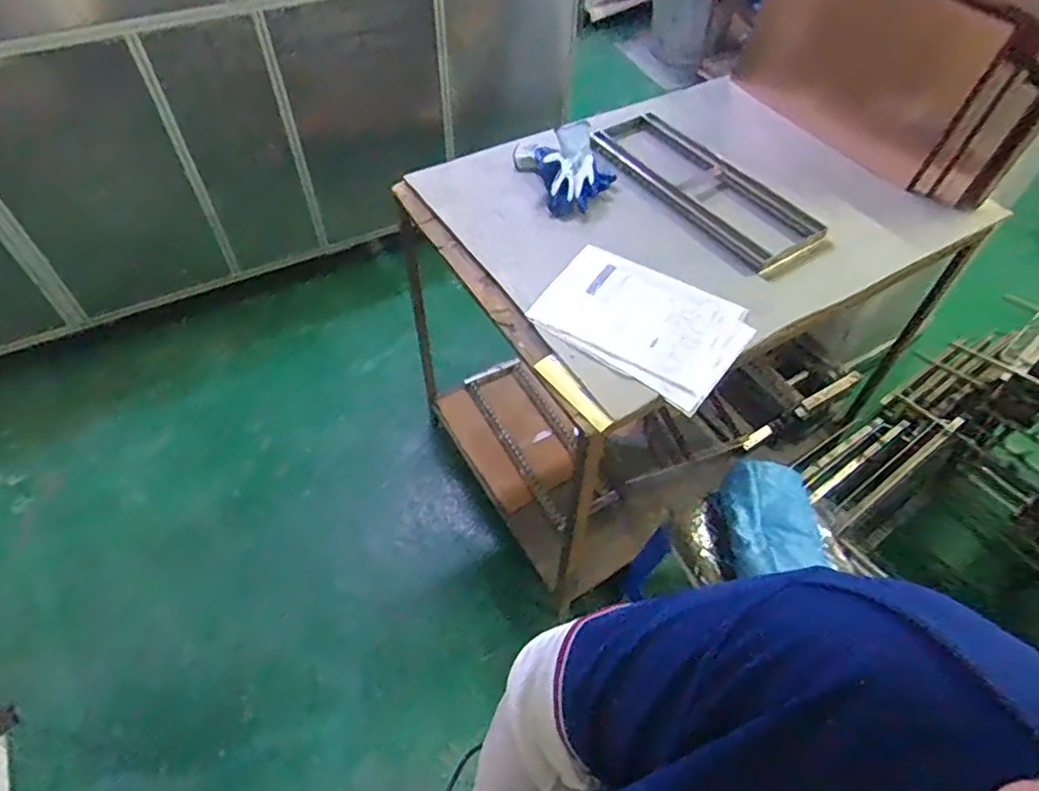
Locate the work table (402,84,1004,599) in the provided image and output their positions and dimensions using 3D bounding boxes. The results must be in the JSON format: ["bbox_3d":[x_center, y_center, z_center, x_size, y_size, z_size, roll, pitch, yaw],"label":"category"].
[{"bbox_3d":[0.370,-0.178,1.506,1.040,0.768,0.692,-27,57,-20],"label":"work table"}]

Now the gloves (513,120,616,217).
[{"bbox_3d":[0.096,-0.459,1.251,0.175,0.060,0.218,-12,53,-10],"label":"gloves"}]

